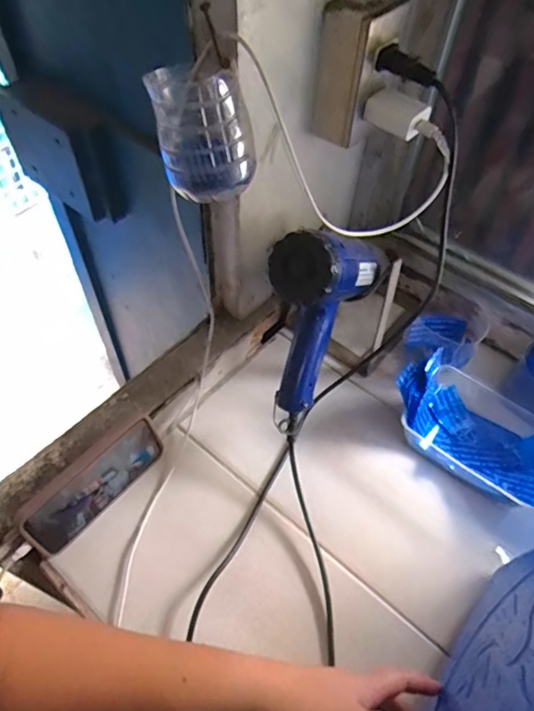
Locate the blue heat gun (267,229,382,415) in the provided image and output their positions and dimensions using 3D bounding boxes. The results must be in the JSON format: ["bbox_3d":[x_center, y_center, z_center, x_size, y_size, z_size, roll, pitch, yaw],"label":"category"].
[{"bbox_3d":[0.052,-0.058,0.531,0.083,0.170,0.180,28,58,17],"label":"blue heat gun"}]

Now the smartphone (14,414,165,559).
[{"bbox_3d":[-0.182,0.139,0.532,0.017,0.085,0.161,27,56,31],"label":"smartphone"}]

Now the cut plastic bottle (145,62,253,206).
[{"bbox_3d":[-0.052,-0.188,0.407,0.076,0.094,0.078,-7,55,-7],"label":"cut plastic bottle"}]

